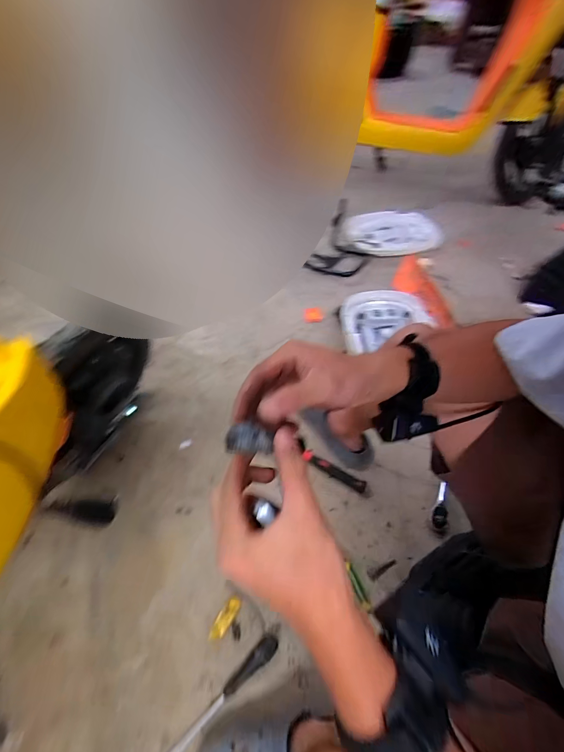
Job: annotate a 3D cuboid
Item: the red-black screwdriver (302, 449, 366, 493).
[{"bbox_3d":[0.120,0.220,0.786,0.157,0.016,0.029,27,58,18],"label":"red-black screwdriver"}]

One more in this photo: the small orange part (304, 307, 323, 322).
[{"bbox_3d":[0.105,-0.203,1.119,0.061,0.010,0.064,3,54,2],"label":"small orange part"}]

